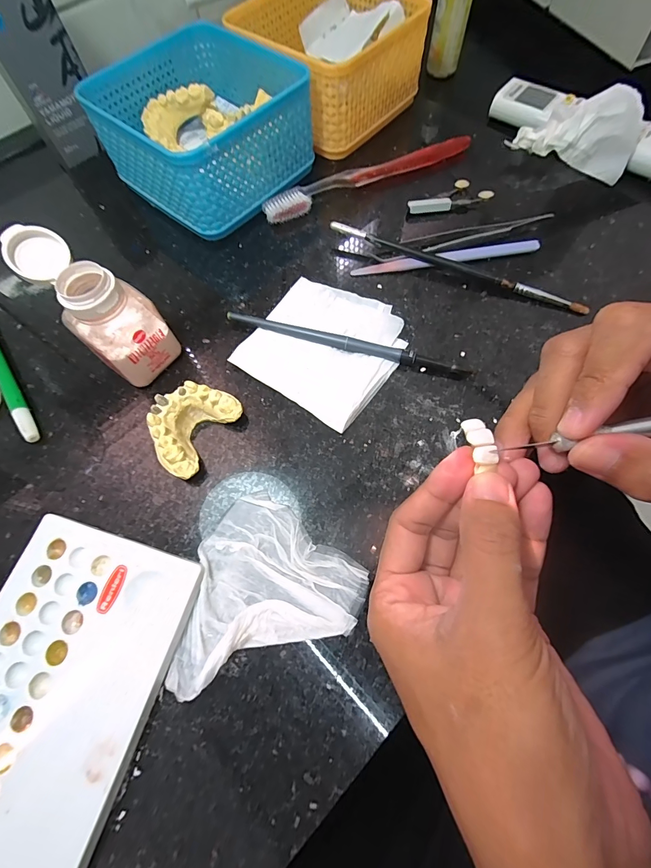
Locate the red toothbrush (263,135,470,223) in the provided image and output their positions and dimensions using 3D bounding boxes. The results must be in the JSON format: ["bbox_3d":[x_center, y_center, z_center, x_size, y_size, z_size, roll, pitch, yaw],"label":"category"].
[{"bbox_3d":[0.035,-0.215,0.299,0.184,0.013,0.020,-25,70,-9],"label":"red toothbrush"}]

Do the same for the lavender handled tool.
[{"bbox_3d":[0.089,-0.130,0.267,0.138,0.006,0.011,-9,68,-2],"label":"lavender handled tool"}]

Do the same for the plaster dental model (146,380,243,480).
[{"bbox_3d":[-0.079,-0.005,0.212,0.037,0.026,0.054,30,72,12],"label":"plaster dental model"}]

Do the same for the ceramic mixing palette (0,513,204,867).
[{"bbox_3d":[-0.129,0.123,0.167,0.092,0.014,0.150,15,69,7],"label":"ceramic mixing palette"}]

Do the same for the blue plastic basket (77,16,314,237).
[{"bbox_3d":[-0.094,-0.239,0.286,0.131,0.064,0.129,37,74,15],"label":"blue plastic basket"}]

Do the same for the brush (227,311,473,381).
[{"bbox_3d":[0.014,-0.061,0.240,0.162,0.008,0.009,16,69,7],"label":"brush"}]

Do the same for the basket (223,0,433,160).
[{"bbox_3d":[0.002,-0.329,0.318,0.130,0.063,0.129,41,74,15],"label":"basket"}]

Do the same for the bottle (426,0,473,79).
[{"bbox_3d":[0.127,-0.427,0.353,0.033,0.107,0.035,13,69,6],"label":"bottle"}]

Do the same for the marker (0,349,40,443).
[{"bbox_3d":[-0.219,-0.050,0.242,0.009,0.011,0.144,-35,72,-12],"label":"marker"}]

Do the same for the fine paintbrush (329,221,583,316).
[{"bbox_3d":[0.092,-0.121,0.259,0.187,0.013,0.007,21,70,9],"label":"fine paintbrush"}]

